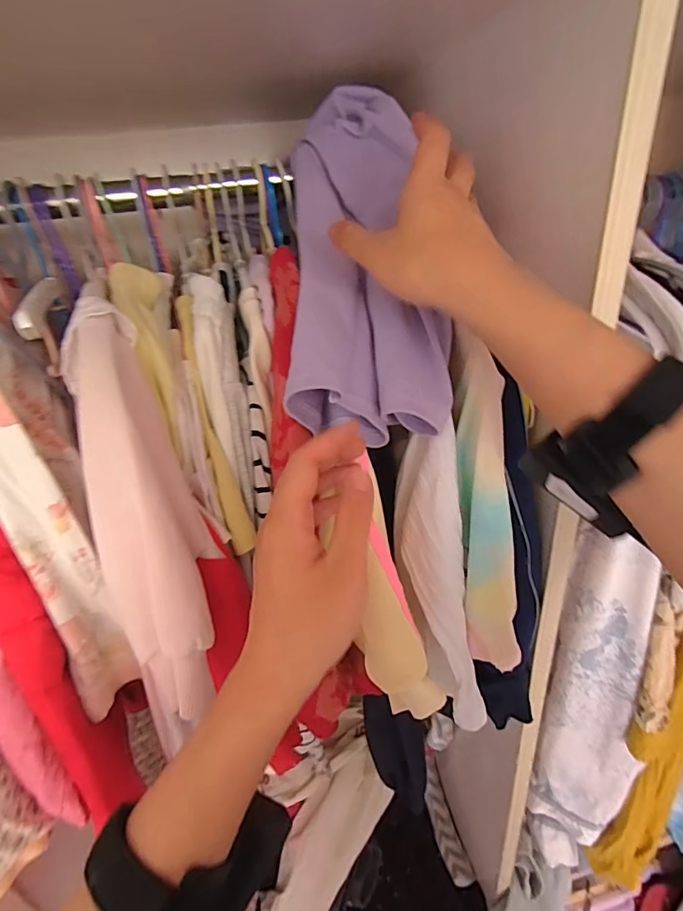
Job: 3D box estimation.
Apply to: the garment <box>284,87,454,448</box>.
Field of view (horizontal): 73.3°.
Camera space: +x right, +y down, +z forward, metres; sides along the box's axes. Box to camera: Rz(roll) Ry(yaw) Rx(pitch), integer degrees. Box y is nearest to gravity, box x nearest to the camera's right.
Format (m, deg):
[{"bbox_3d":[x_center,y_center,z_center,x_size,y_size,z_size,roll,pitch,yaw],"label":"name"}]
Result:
[{"bbox_3d":[0.012,-0.168,0.365,0.110,0.049,0.324,-5,70,1],"label":"garment"}]

